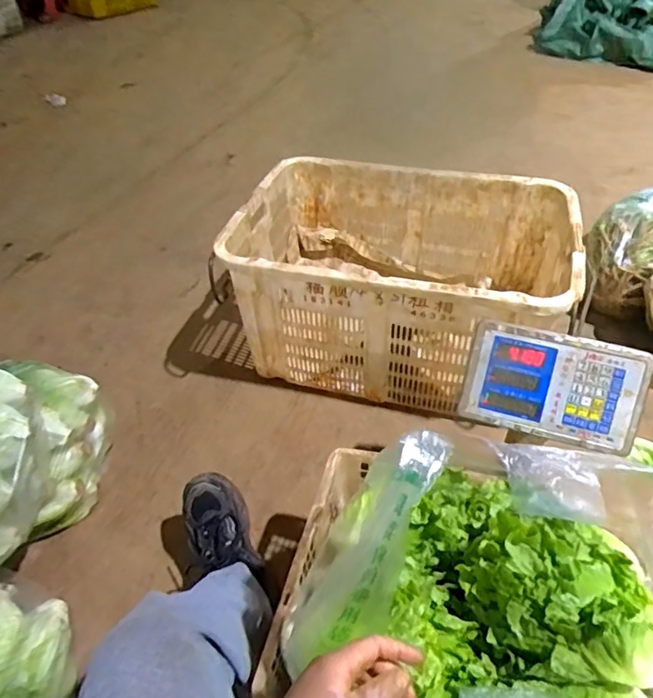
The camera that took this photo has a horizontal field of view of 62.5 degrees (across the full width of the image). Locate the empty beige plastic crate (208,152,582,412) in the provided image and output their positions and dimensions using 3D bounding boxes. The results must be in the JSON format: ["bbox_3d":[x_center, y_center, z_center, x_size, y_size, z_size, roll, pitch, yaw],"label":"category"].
[{"bbox_3d":[0.161,-0.150,1.203,0.674,0.320,0.514,10,45,13],"label":"empty beige plastic crate"}]

